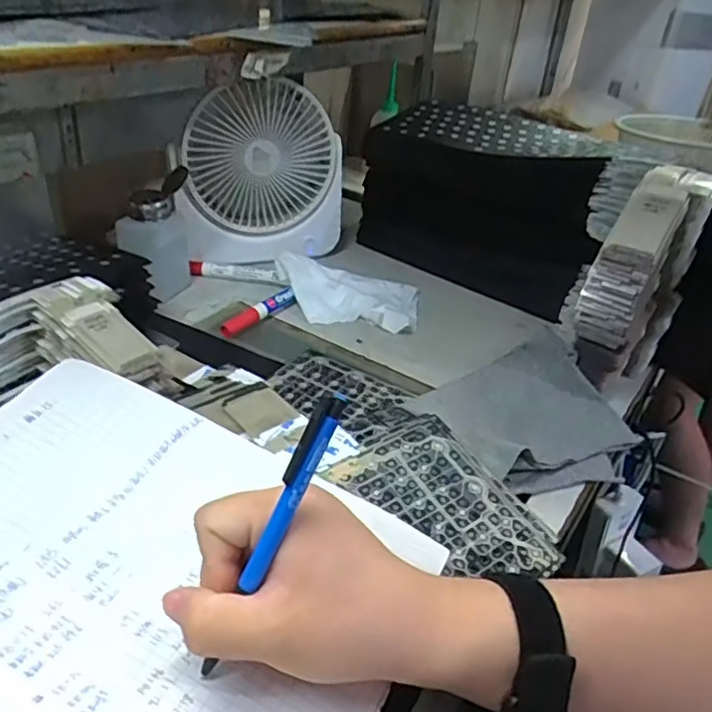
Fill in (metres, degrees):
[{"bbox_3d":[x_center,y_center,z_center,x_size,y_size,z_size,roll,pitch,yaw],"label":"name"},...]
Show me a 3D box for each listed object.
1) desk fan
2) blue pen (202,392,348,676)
[{"bbox_3d":[-0.100,-0.190,0.684,0.165,0.200,0.102,5,33,0],"label":"desk fan"},{"bbox_3d":[-0.035,0.076,0.260,0.008,0.133,0.008,30,9,36],"label":"blue pen"}]

